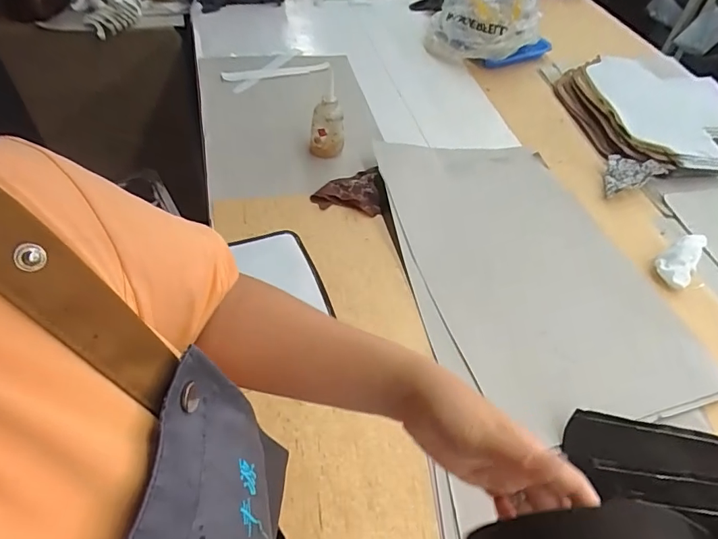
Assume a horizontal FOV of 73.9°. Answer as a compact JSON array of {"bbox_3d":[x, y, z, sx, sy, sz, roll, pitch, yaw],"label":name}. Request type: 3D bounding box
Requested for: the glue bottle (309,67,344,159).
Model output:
[{"bbox_3d":[-0.064,-0.292,0.926,0.069,0.159,0.050,-2,51,-7],"label":"glue bottle"}]

